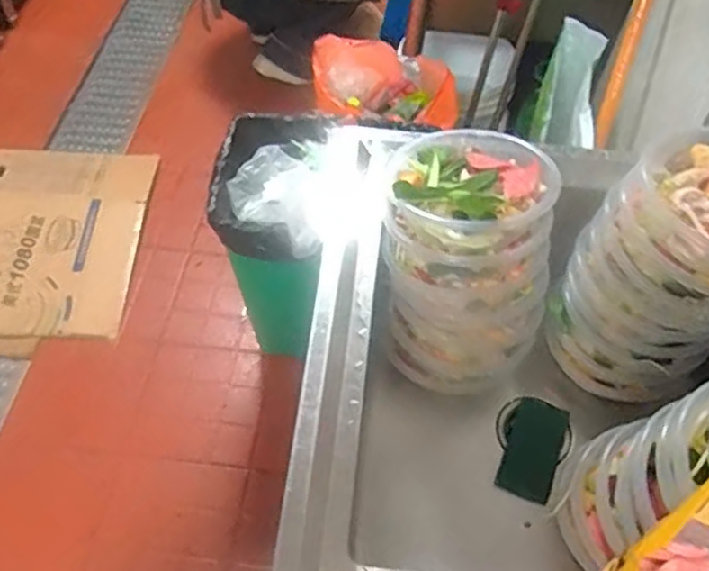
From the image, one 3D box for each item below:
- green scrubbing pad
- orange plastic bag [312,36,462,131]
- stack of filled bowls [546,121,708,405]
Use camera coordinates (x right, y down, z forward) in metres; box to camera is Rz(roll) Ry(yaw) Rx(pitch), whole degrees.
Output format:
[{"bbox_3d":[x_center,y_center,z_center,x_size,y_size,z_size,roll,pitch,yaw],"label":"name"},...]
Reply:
[{"bbox_3d":[0.265,0.241,0.995,0.081,0.015,0.142,24,72,9],"label":"green scrubbing pad"},{"bbox_3d":[0.071,-0.418,1.475,0.309,0.189,0.168,-6,56,-8],"label":"orange plastic bag"},{"bbox_3d":[0.439,-0.015,0.955,0.210,0.347,0.237,-37,65,-26],"label":"stack of filled bowls"}]

